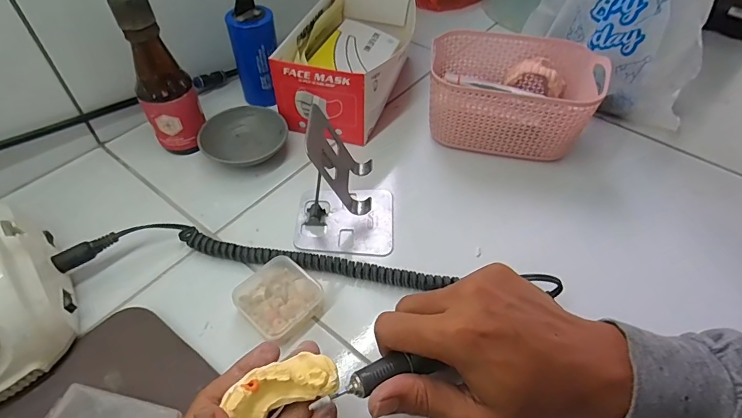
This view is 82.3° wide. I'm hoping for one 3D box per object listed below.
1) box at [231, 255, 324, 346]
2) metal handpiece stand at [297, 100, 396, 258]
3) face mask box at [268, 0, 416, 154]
[{"bbox_3d":[-0.075,0.070,0.340,0.062,0.018,0.057,35,57,26],"label":"box"},{"bbox_3d":[-0.023,-0.024,0.360,0.090,0.108,0.074,4,50,3],"label":"metal handpiece stand"},{"bbox_3d":[-0.020,-0.178,0.504,0.115,0.082,0.203,13,51,10],"label":"face mask box"}]

